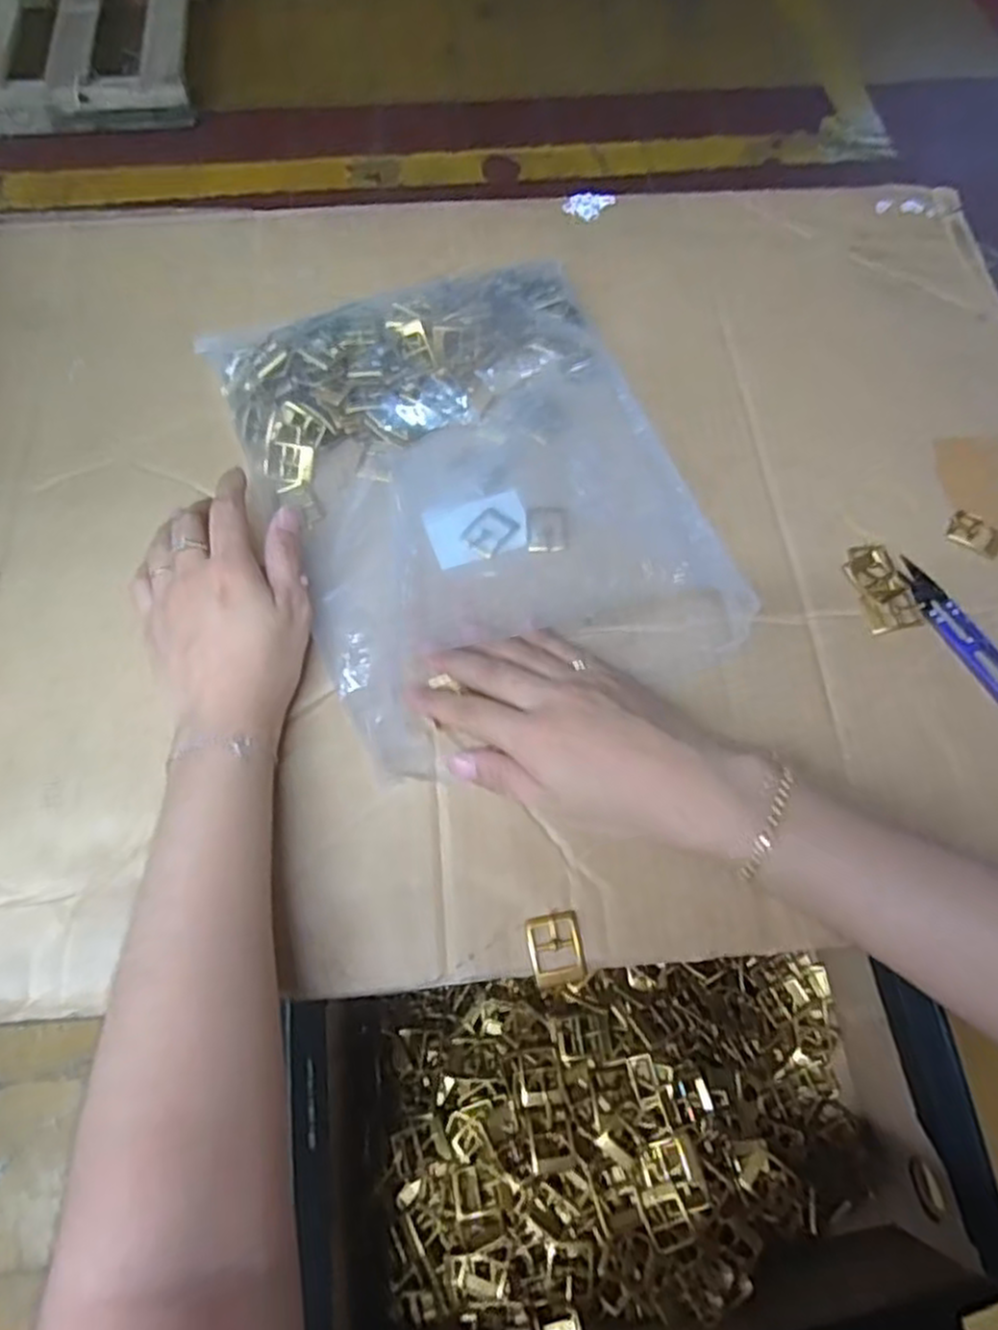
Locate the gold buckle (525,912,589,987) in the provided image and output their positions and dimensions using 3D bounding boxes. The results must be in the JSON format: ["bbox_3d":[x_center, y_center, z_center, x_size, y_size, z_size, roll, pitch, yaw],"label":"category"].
[{"bbox_3d":[0.027,0.132,0.360,0.026,0.004,0.031,-11,66,-7],"label":"gold buckle"}]

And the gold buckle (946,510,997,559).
[{"bbox_3d":[0.284,-0.078,0.460,0.032,0.005,0.023,36,69,14],"label":"gold buckle"}]

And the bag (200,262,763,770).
[{"bbox_3d":[-0.016,-0.108,0.448,0.223,0.040,0.293,-20,67,-11],"label":"bag"}]

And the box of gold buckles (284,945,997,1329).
[{"bbox_3d":[0.072,0.273,0.436,0.345,0.102,0.196,-6,65,-4],"label":"box of gold buckles"}]

